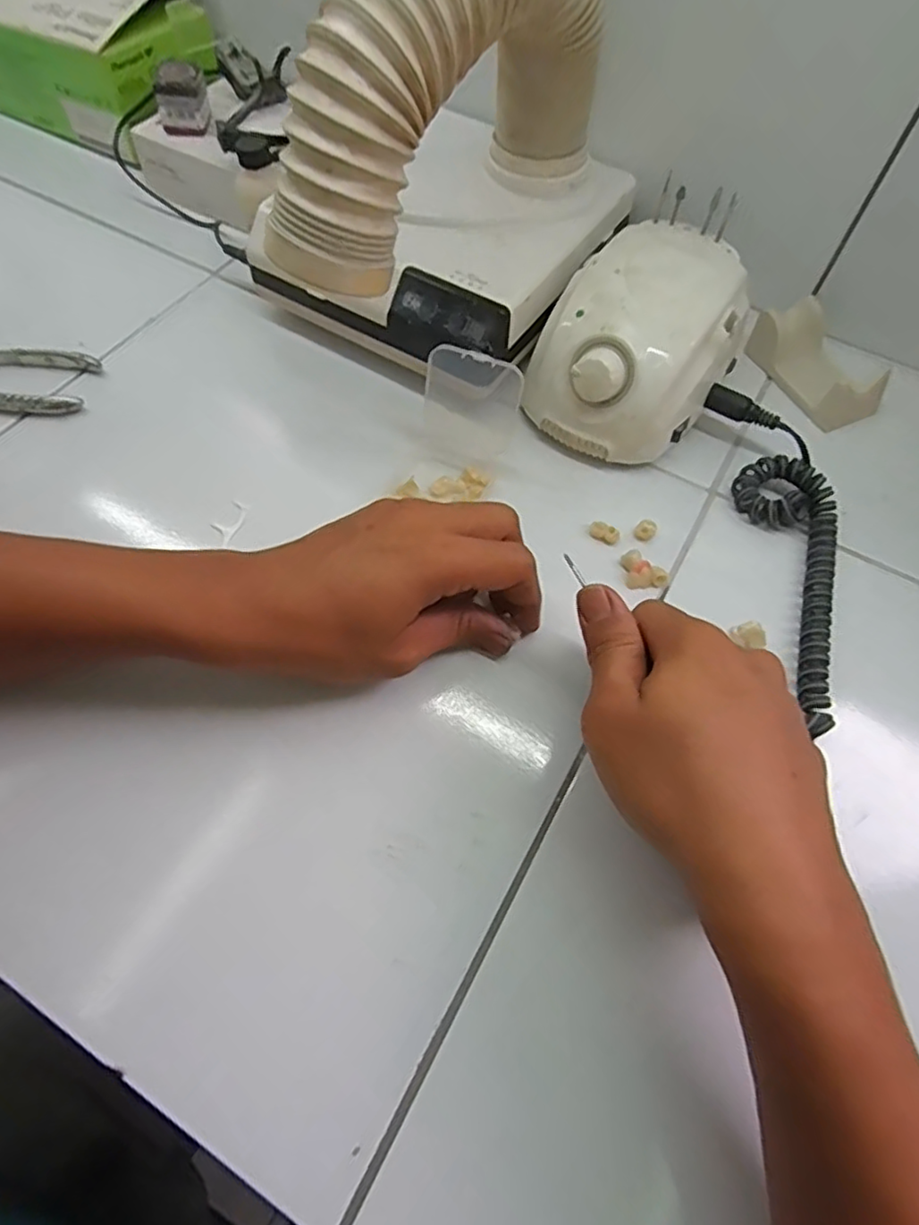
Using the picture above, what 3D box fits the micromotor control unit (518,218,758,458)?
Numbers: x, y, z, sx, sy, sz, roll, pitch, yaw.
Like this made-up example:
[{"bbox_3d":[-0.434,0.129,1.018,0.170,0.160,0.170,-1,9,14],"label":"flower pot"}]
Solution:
[{"bbox_3d":[0.110,-0.167,0.393,0.103,0.081,0.134,35,65,16],"label":"micromotor control unit"}]

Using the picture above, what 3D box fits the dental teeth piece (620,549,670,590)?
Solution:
[{"bbox_3d":[0.105,-0.024,0.357,0.023,0.010,0.023,1,61,-2],"label":"dental teeth piece"}]

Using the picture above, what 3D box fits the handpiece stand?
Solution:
[{"bbox_3d":[0.247,-0.171,0.432,0.055,0.029,0.089,-22,64,-14],"label":"handpiece stand"}]

